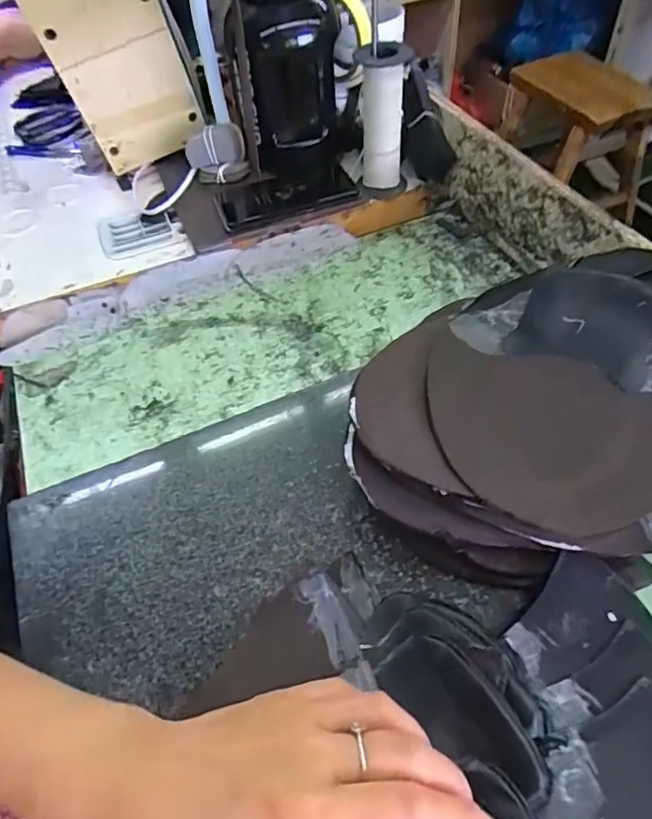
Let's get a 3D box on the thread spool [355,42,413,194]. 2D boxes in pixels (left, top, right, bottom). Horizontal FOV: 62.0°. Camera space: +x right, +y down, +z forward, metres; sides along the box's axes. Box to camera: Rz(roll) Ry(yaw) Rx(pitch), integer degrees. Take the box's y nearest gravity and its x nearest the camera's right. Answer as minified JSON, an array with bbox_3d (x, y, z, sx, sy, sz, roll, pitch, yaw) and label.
[{"bbox_3d":[0.059,-0.310,0.583,0.056,0.142,0.057,-2,52,3],"label":"thread spool"}]

